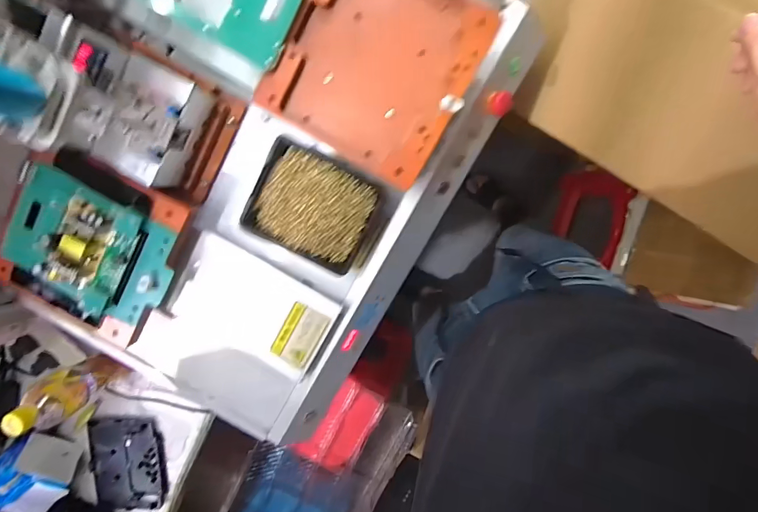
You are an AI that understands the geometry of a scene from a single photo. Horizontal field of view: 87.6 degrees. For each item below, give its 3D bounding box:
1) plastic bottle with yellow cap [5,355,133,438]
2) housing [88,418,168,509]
[{"bbox_3d":[-0.470,0.203,0.613,0.081,0.200,0.070,-22,98,6],"label":"plastic bottle with yellow cap"},{"bbox_3d":[-0.479,0.397,0.758,0.151,0.029,0.177,-4,99,4],"label":"housing"}]

